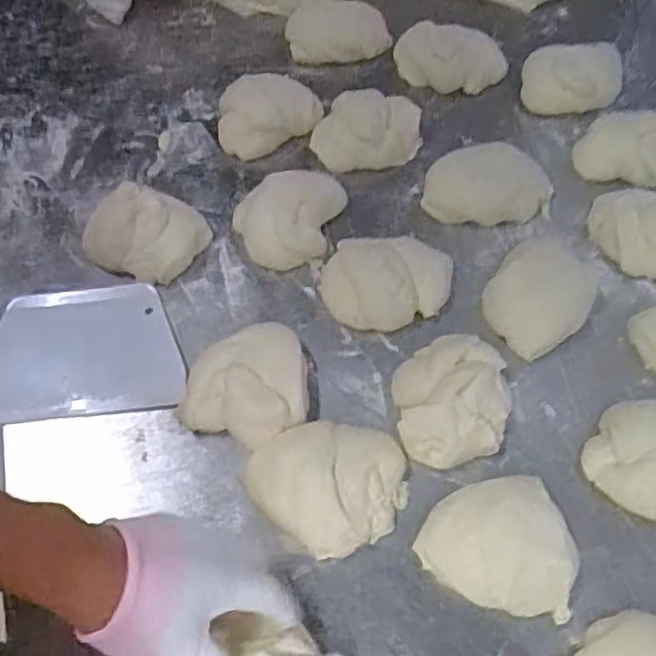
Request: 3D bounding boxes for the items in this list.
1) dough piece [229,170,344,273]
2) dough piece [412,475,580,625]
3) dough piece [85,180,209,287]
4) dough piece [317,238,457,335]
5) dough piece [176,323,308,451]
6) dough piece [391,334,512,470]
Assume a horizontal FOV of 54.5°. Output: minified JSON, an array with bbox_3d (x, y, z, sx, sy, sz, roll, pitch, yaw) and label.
[{"bbox_3d":[-0.041,-0.114,0.626,0.097,0.043,0.109,17,63,9],"label":"dough piece"},{"bbox_3d":[0.131,0.175,0.489,0.112,0.039,0.109,-17,63,-9],"label":"dough piece"},{"bbox_3d":[-0.180,-0.097,0.616,0.103,0.050,0.096,1,63,-1],"label":"dough piece"},{"bbox_3d":[0.056,-0.049,0.598,0.124,0.038,0.094,-14,63,-7],"label":"dough piece"},{"bbox_3d":[-0.070,0.048,0.545,0.114,0.048,0.105,-26,65,-13],"label":"dough piece"},{"bbox_3d":[0.108,0.059,0.540,0.101,0.041,0.111,-6,62,-3],"label":"dough piece"}]

